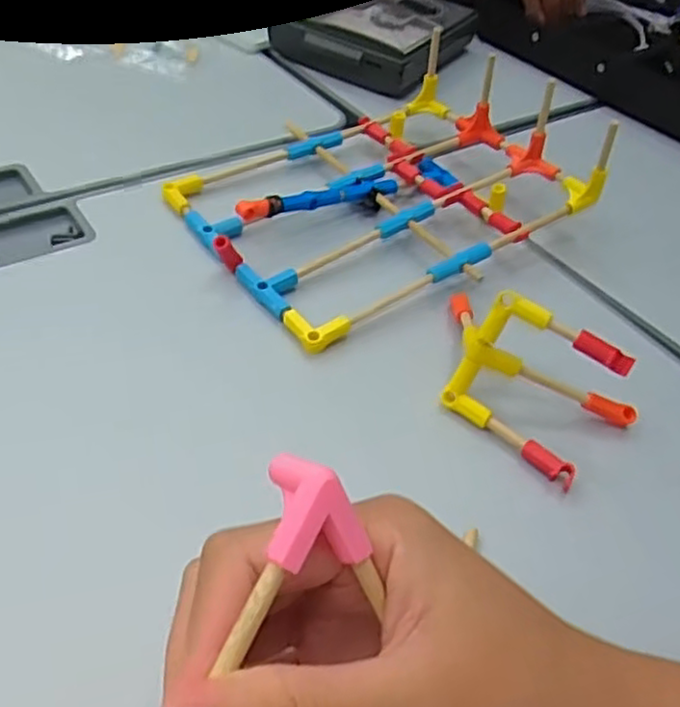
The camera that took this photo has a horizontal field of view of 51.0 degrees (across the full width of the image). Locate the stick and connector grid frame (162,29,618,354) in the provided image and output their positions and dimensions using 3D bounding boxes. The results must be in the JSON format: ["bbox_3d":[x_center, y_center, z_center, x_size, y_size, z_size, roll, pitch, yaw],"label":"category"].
[{"bbox_3d":[0.025,-0.111,0.430,0.229,0.068,0.176,-23,52,-27],"label":"stick and connector grid frame"}]

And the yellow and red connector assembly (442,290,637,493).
[{"bbox_3d":[0.082,0.000,0.330,0.105,0.054,0.061,36,52,27],"label":"yellow and red connector assembly"}]

